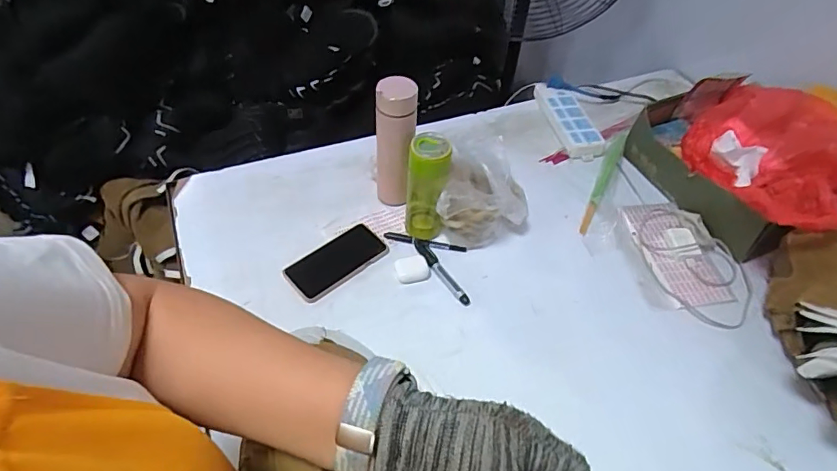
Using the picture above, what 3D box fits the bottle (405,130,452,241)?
[{"bbox_3d":[0.014,-0.080,0.815,0.066,0.185,0.077,2,49,-2],"label":"bottle"}]

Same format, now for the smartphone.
[{"bbox_3d":[-0.134,0.041,0.823,0.165,0.008,0.081,-31,58,-27],"label":"smartphone"}]

